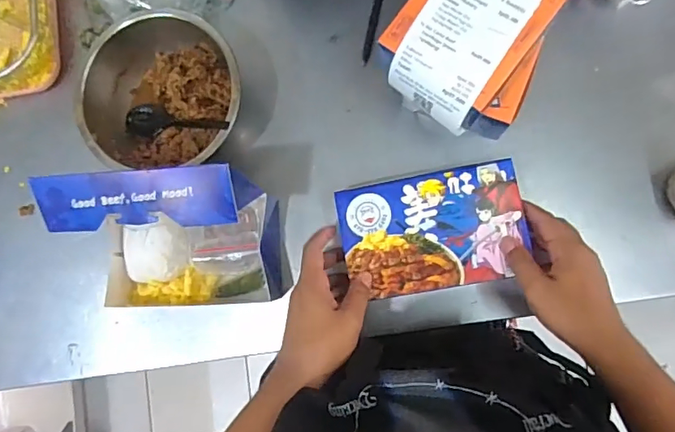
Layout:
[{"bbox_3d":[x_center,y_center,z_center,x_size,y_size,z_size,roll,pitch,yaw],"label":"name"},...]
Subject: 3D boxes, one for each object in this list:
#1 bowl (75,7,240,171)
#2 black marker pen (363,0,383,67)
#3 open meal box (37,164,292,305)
[{"bbox_3d":[-0.172,-0.126,0.519,0.163,0.069,0.168,-1,85,7],"label":"bowl"},{"bbox_3d":[0.043,-0.229,0.547,0.011,0.015,0.130,12,87,7],"label":"black marker pen"},{"bbox_3d":[-0.156,0.029,0.477,0.178,0.154,0.119,-4,85,6],"label":"open meal box"}]

